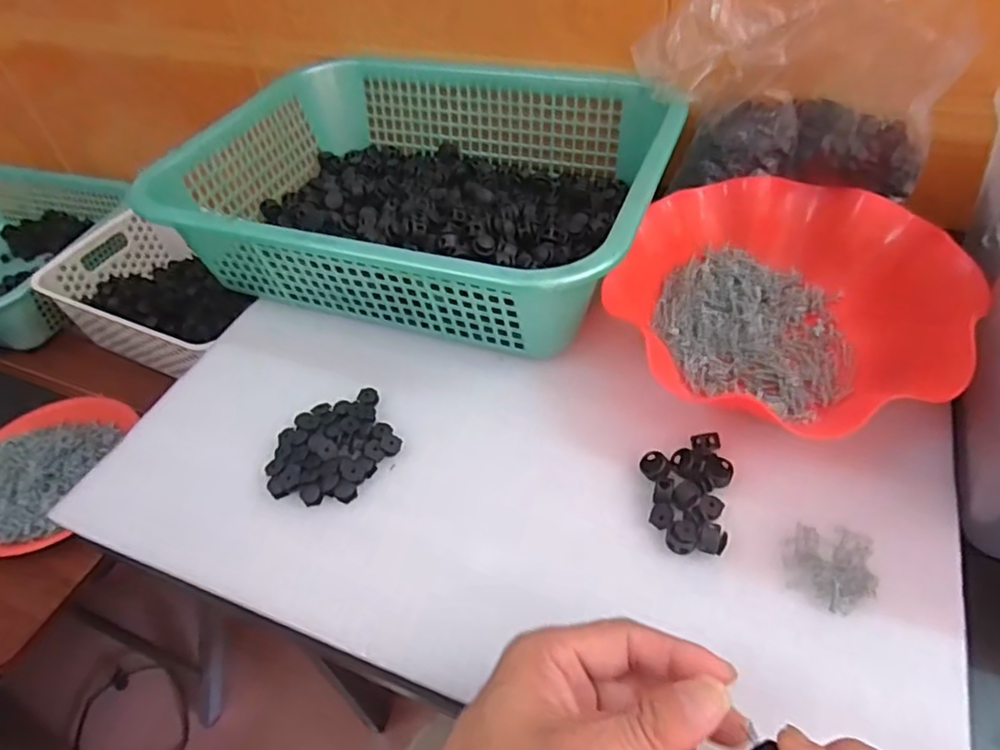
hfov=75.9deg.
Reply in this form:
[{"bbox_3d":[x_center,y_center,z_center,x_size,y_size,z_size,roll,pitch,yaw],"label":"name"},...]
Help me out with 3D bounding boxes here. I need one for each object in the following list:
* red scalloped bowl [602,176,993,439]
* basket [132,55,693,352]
[{"bbox_3d":[0.186,-0.046,0.434,0.215,0.059,0.218,-3,49,4],"label":"red scalloped bowl"},{"bbox_3d":[-0.061,-0.163,0.542,0.385,0.095,0.294,13,52,17],"label":"basket"}]

